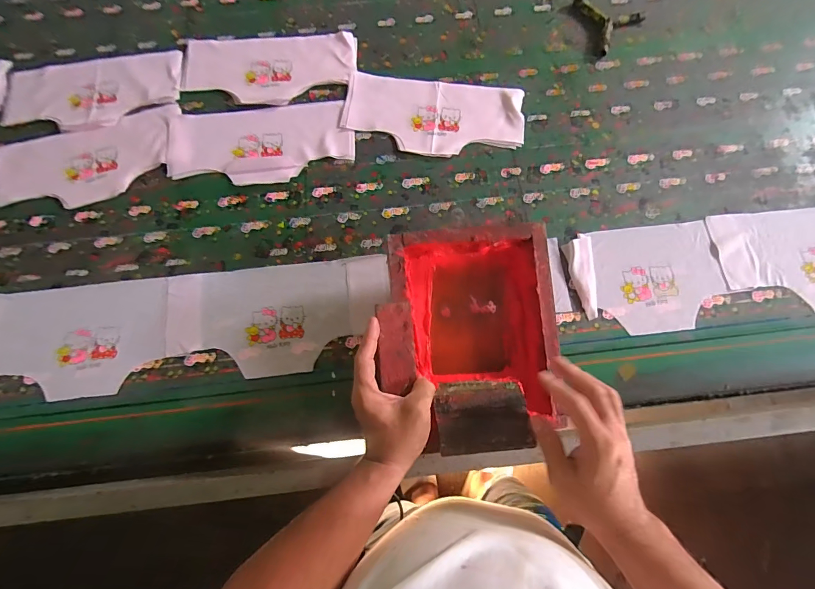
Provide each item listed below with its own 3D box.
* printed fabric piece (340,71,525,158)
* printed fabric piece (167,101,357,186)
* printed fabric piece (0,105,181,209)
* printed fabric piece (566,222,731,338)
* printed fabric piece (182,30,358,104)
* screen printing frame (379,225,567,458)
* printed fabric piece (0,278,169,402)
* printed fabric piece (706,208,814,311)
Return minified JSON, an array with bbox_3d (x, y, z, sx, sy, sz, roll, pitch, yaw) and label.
[{"bbox_3d":[0.043,-0.309,0.649,0.305,0.009,0.152,9,73,4],"label":"printed fabric piece"},{"bbox_3d":[-0.250,-0.263,0.639,0.313,0.007,0.163,2,72,1],"label":"printed fabric piece"},{"bbox_3d":[-0.541,-0.222,0.629,0.293,0.010,0.160,-13,73,-3],"label":"printed fabric piece"},{"bbox_3d":[0.357,-0.026,0.558,0.220,0.009,0.161,-6,74,-2],"label":"printed fabric piece"},{"bbox_3d":[-0.254,-0.415,0.685,0.314,0.006,0.155,-1,72,0],"label":"printed fabric piece"},{"bbox_3d":[0.077,0.050,0.486,0.228,0.080,0.272,0,80,-12],"label":"screen printing frame"},{"bbox_3d":[-0.492,0.066,0.546,0.276,0.007,0.163,-6,72,-1],"label":"printed fabric piece"},{"bbox_3d":[0.607,-0.055,0.563,0.267,0.004,0.161,-5,72,-1],"label":"printed fabric piece"}]

